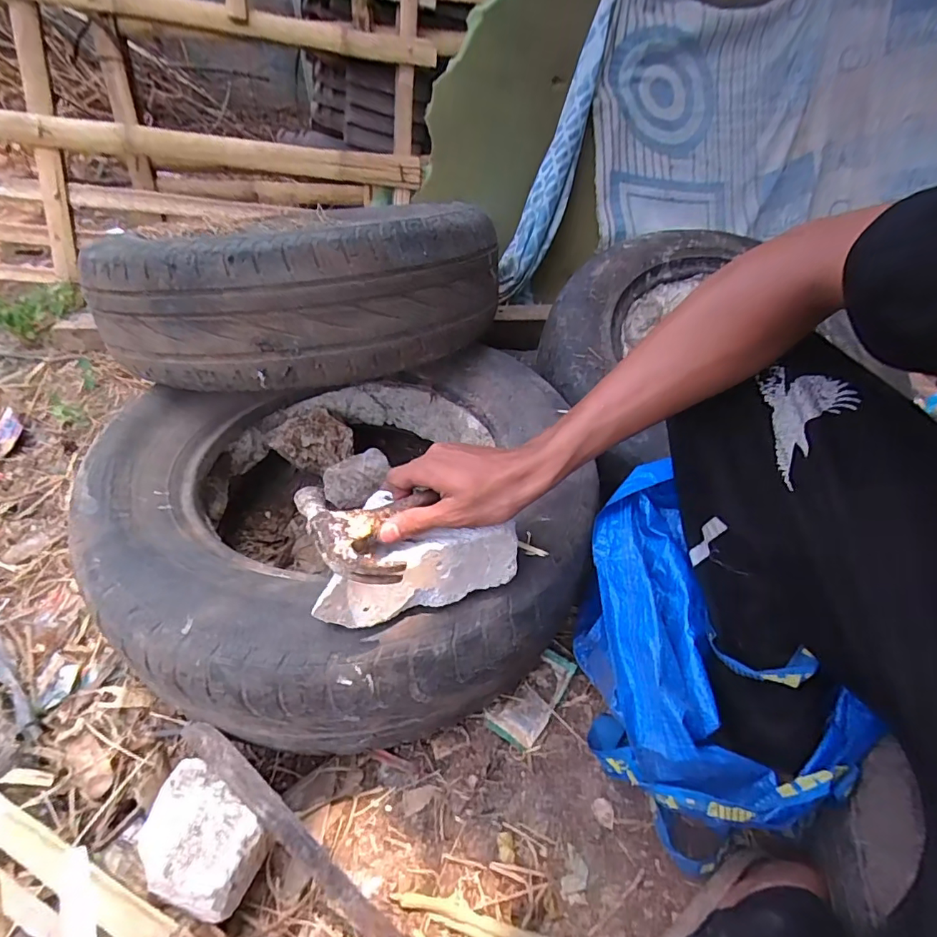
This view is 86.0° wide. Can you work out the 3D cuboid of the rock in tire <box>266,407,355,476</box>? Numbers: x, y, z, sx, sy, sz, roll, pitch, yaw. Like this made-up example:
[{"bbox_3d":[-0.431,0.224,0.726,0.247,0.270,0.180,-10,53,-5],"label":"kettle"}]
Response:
[{"bbox_3d":[-0.248,-0.047,0.796,0.124,0.071,0.072,-13,46,-18],"label":"rock in tire"}]

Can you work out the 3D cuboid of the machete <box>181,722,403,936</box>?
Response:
[{"bbox_3d":[-0.115,0.374,0.457,0.395,0.100,0.044,27,47,22],"label":"machete"}]

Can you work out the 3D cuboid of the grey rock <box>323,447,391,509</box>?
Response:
[{"bbox_3d":[-0.172,0.021,0.778,0.099,0.075,0.052,-24,50,-28],"label":"grey rock"}]

